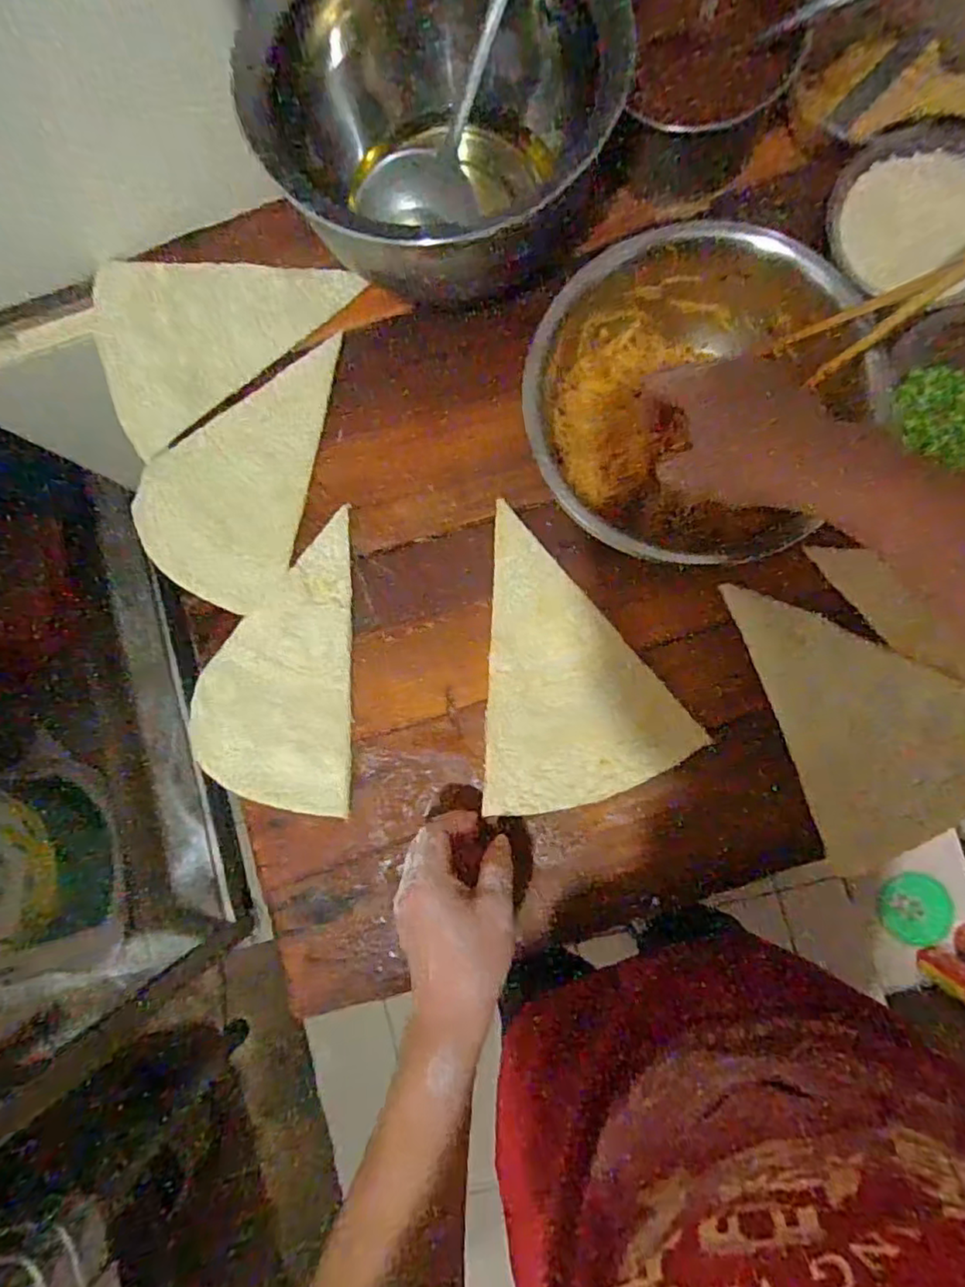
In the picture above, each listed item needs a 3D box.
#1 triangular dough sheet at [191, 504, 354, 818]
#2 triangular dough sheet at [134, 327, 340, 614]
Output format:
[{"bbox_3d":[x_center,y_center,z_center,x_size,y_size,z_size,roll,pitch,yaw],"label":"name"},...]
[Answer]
[{"bbox_3d":[-0.176,0.021,0.523,0.134,0.012,0.238,0,85,5],"label":"triangular dough sheet"},{"bbox_3d":[-0.189,-0.133,0.536,0.220,0.011,0.158,-31,85,2],"label":"triangular dough sheet"}]

